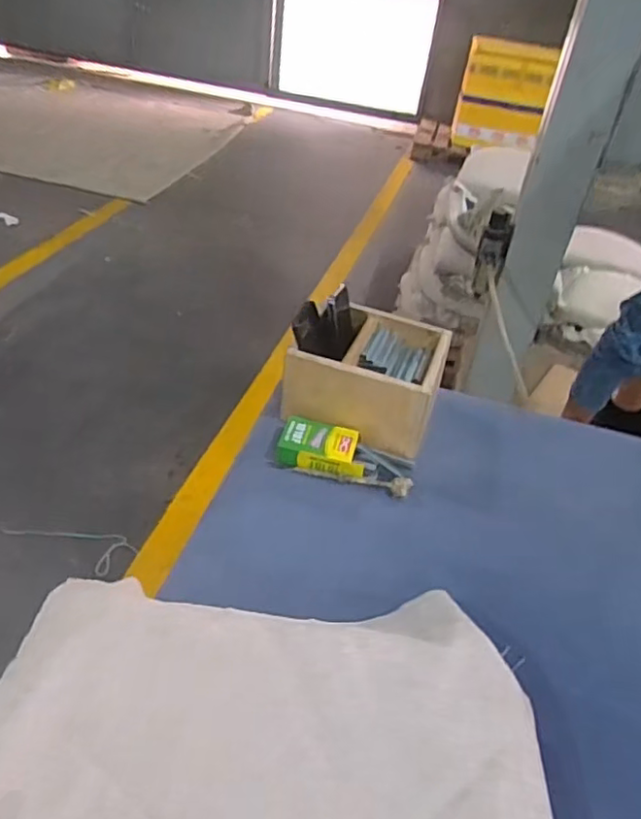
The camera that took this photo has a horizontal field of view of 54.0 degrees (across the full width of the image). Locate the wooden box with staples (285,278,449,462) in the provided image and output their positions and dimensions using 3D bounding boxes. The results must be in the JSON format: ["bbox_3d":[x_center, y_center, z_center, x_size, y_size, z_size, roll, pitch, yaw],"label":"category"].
[{"bbox_3d":[0.072,-0.061,1.000,0.227,0.114,0.205,14,40,8],"label":"wooden box with staples"}]

